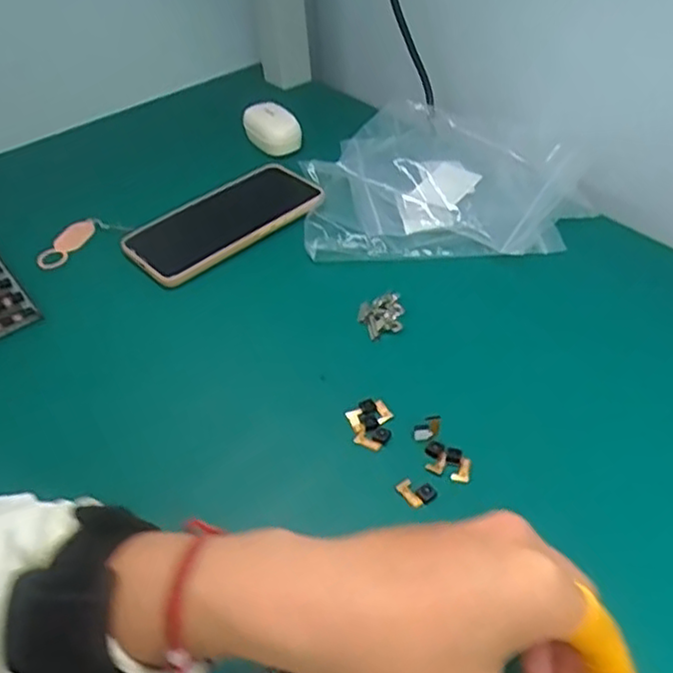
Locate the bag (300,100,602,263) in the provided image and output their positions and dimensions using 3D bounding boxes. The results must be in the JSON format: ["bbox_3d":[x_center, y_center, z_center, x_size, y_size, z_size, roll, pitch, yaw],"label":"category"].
[{"bbox_3d":[0.091,-0.138,0.568,0.229,0.035,0.196,1,44,7],"label":"bag"}]

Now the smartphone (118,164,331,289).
[{"bbox_3d":[-0.094,-0.099,0.557,0.162,0.012,0.084,-33,51,-26],"label":"smartphone"}]

